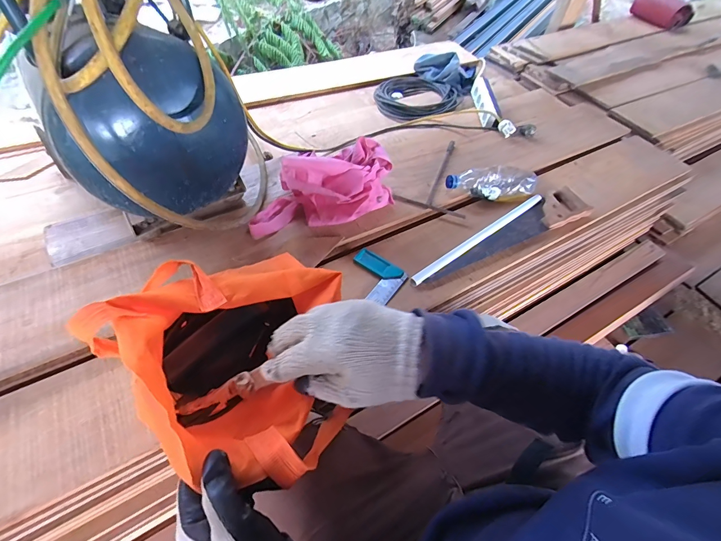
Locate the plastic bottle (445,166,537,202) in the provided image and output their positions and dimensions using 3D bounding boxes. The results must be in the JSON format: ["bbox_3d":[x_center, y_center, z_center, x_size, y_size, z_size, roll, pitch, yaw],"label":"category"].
[{"bbox_3d":[0.319,-0.217,0.860,0.220,0.052,0.086,6,53,-1],"label":"plastic bottle"}]

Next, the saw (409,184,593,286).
[{"bbox_3d":[0.313,-0.091,0.787,0.517,0.035,0.094,-20,57,-20],"label":"saw"}]

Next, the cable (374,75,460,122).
[{"bbox_3d":[0.202,-0.592,1.226,0.289,0.057,0.267,3,53,-4],"label":"cable"}]

